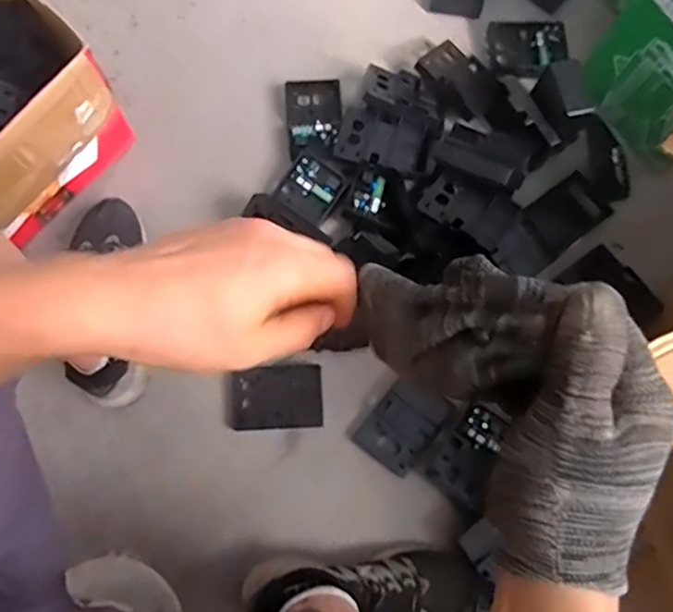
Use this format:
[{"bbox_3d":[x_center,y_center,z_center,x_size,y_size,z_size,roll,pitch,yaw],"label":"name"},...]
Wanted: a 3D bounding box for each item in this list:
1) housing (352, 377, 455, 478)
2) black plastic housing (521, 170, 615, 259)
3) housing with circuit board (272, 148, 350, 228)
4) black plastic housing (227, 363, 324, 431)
[{"bbox_3d":[0.094,0.165,0.800,0.087,0.019,0.123,38,89,12],"label":"housing"},{"bbox_3d":[0.358,-0.143,0.883,0.109,0.026,0.089,-37,83,-7],"label":"black plastic housing"},{"bbox_3d":[-0.036,-0.172,0.834,0.085,0.018,0.084,38,102,3],"label":"housing with circuit board"},{"bbox_3d":[-0.085,0.126,0.788,0.129,0.018,0.085,-2,80,-2],"label":"black plastic housing"}]

